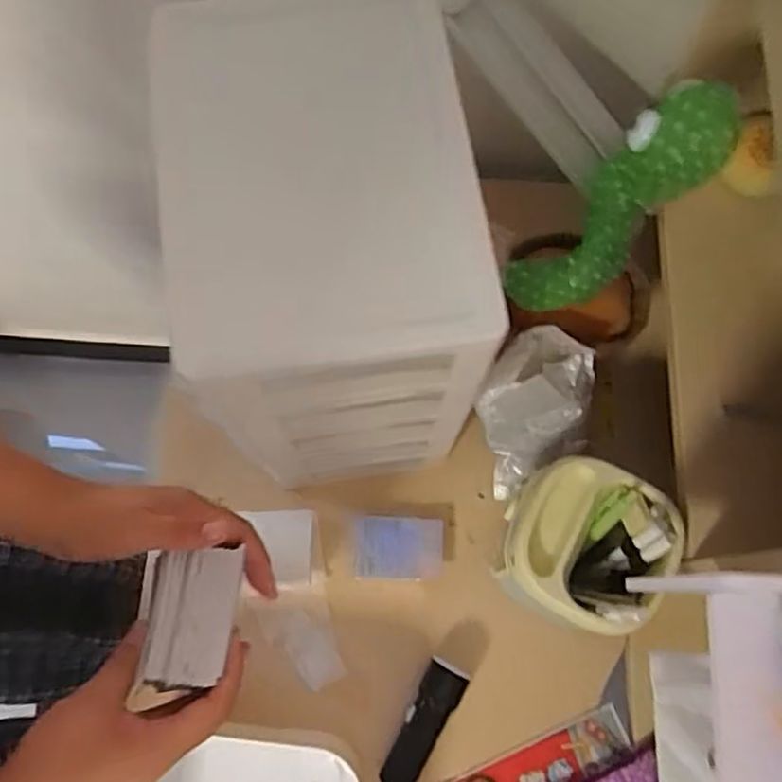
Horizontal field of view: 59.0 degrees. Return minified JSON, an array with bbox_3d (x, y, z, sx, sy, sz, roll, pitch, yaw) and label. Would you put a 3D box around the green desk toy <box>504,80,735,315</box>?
[{"bbox_3d":[0.122,-0.097,0.400,0.095,0.156,0.051,-31,75,-7],"label":"green desk toy"}]

